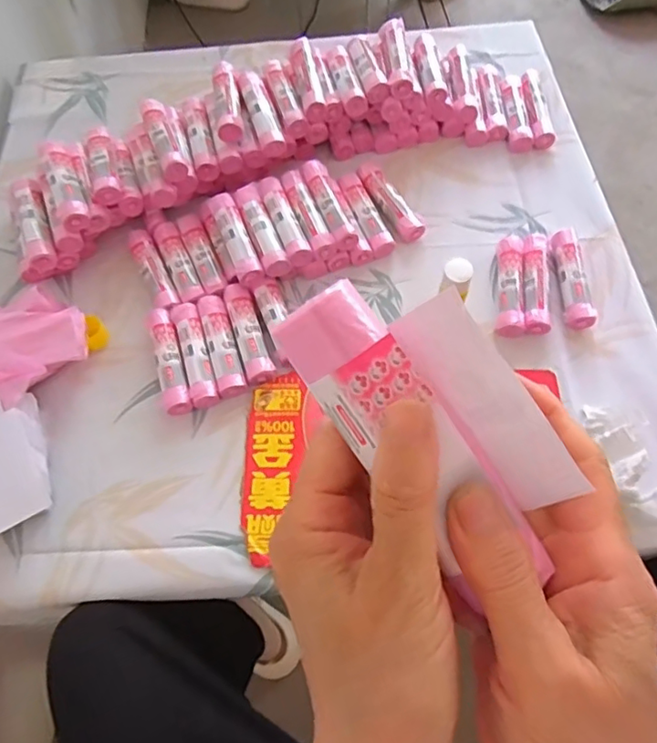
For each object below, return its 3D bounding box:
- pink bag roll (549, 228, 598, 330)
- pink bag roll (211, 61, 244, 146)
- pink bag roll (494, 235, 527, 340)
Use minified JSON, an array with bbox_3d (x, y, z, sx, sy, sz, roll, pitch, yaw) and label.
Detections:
[{"bbox_3d":[0.276,-0.105,0.660,0.032,0.032,0.123,-2,63,2],"label":"pink bag roll"},{"bbox_3d":[-0.121,-0.323,0.692,0.029,0.026,0.115,-10,63,-2],"label":"pink bag roll"},{"bbox_3d":[0.202,-0.096,0.653,0.027,0.031,0.120,3,64,4],"label":"pink bag roll"}]

